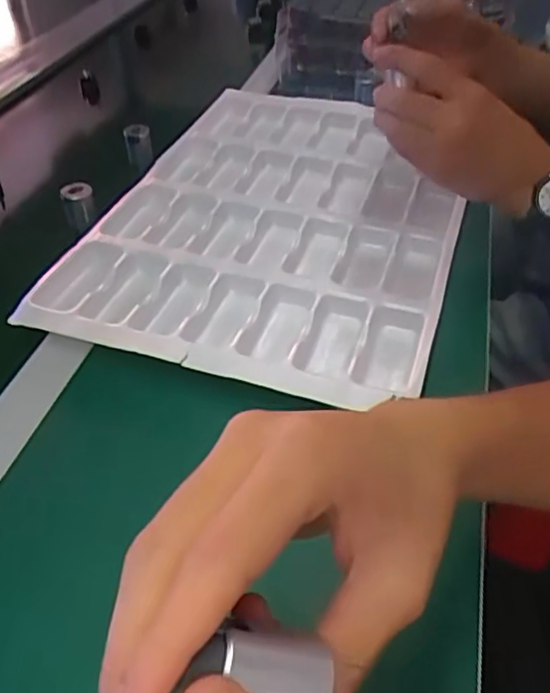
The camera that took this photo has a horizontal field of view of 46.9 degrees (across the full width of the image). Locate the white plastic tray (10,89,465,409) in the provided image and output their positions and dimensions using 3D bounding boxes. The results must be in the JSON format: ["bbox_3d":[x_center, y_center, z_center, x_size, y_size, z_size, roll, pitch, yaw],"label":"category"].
[{"bbox_3d":[0.012,-0.120,0.615,0.312,0.040,0.441,14,48,13],"label":"white plastic tray"}]

